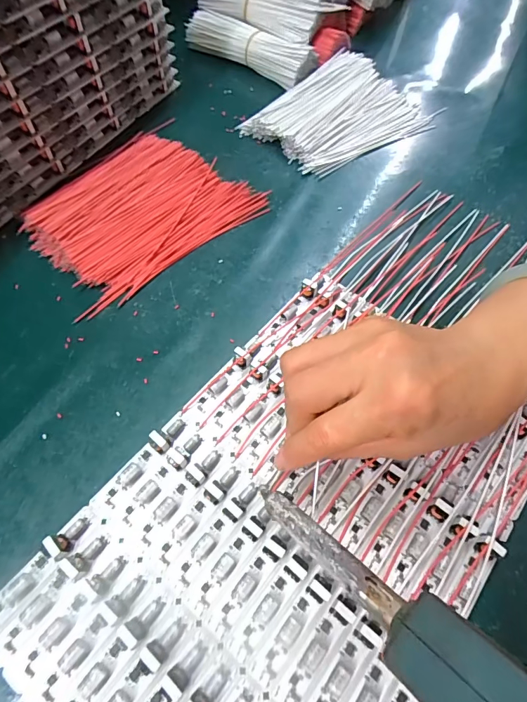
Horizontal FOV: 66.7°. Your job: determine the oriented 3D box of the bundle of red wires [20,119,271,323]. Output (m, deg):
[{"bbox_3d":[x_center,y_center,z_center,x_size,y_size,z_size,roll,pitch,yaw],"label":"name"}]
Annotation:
[{"bbox_3d":[-0.106,-0.125,0.334,0.172,0.018,0.138,-38,69,-18],"label":"bundle of red wires"}]

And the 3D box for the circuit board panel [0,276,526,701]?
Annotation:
[{"bbox_3d":[0.019,0.091,0.224,0.191,0.013,0.292,37,68,17],"label":"circuit board panel"}]

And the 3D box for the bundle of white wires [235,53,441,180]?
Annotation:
[{"bbox_3d":[0.076,-0.232,0.391,0.165,0.026,0.112,-37,69,-18],"label":"bundle of white wires"}]

